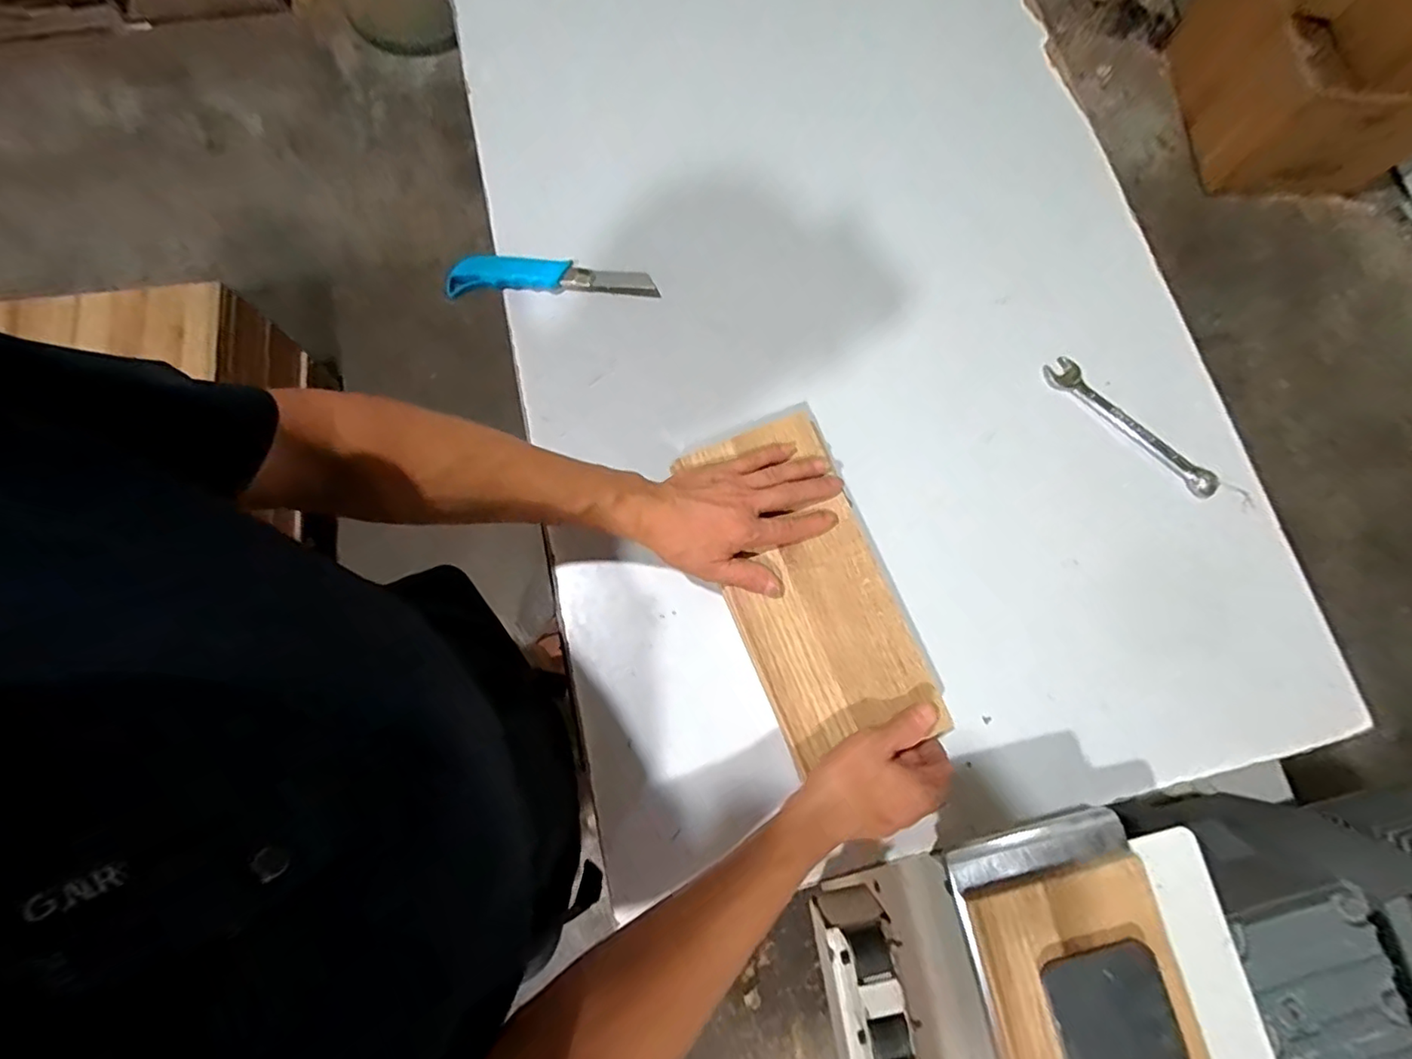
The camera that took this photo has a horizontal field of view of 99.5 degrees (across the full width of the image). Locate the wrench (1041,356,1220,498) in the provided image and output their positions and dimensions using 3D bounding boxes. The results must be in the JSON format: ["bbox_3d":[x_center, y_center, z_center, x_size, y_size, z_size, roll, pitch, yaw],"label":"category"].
[{"bbox_3d":[0.423,-0.103,0.594,0.194,0.014,0.025,44,80,8],"label":"wrench"}]

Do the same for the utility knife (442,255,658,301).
[{"bbox_3d":[-0.159,-0.263,0.621,0.211,0.019,0.047,0,77,-1],"label":"utility knife"}]

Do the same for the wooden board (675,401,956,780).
[{"bbox_3d":[0.082,0.040,0.516,0.132,0.011,0.279,-22,78,-6],"label":"wooden board"}]

